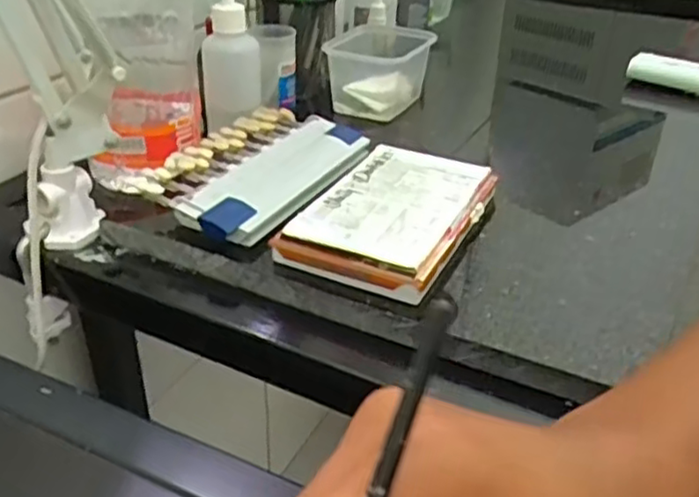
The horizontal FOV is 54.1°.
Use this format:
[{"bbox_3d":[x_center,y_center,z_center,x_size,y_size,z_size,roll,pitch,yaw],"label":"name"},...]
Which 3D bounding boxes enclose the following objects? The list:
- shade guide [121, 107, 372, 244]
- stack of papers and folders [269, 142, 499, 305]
[{"bbox_3d":[-0.064,-0.059,0.481,0.095,0.023,0.167,15,34,20],"label":"shade guide"},{"bbox_3d":[0.026,-0.024,0.438,0.100,0.026,0.144,17,35,21],"label":"stack of papers and folders"}]

